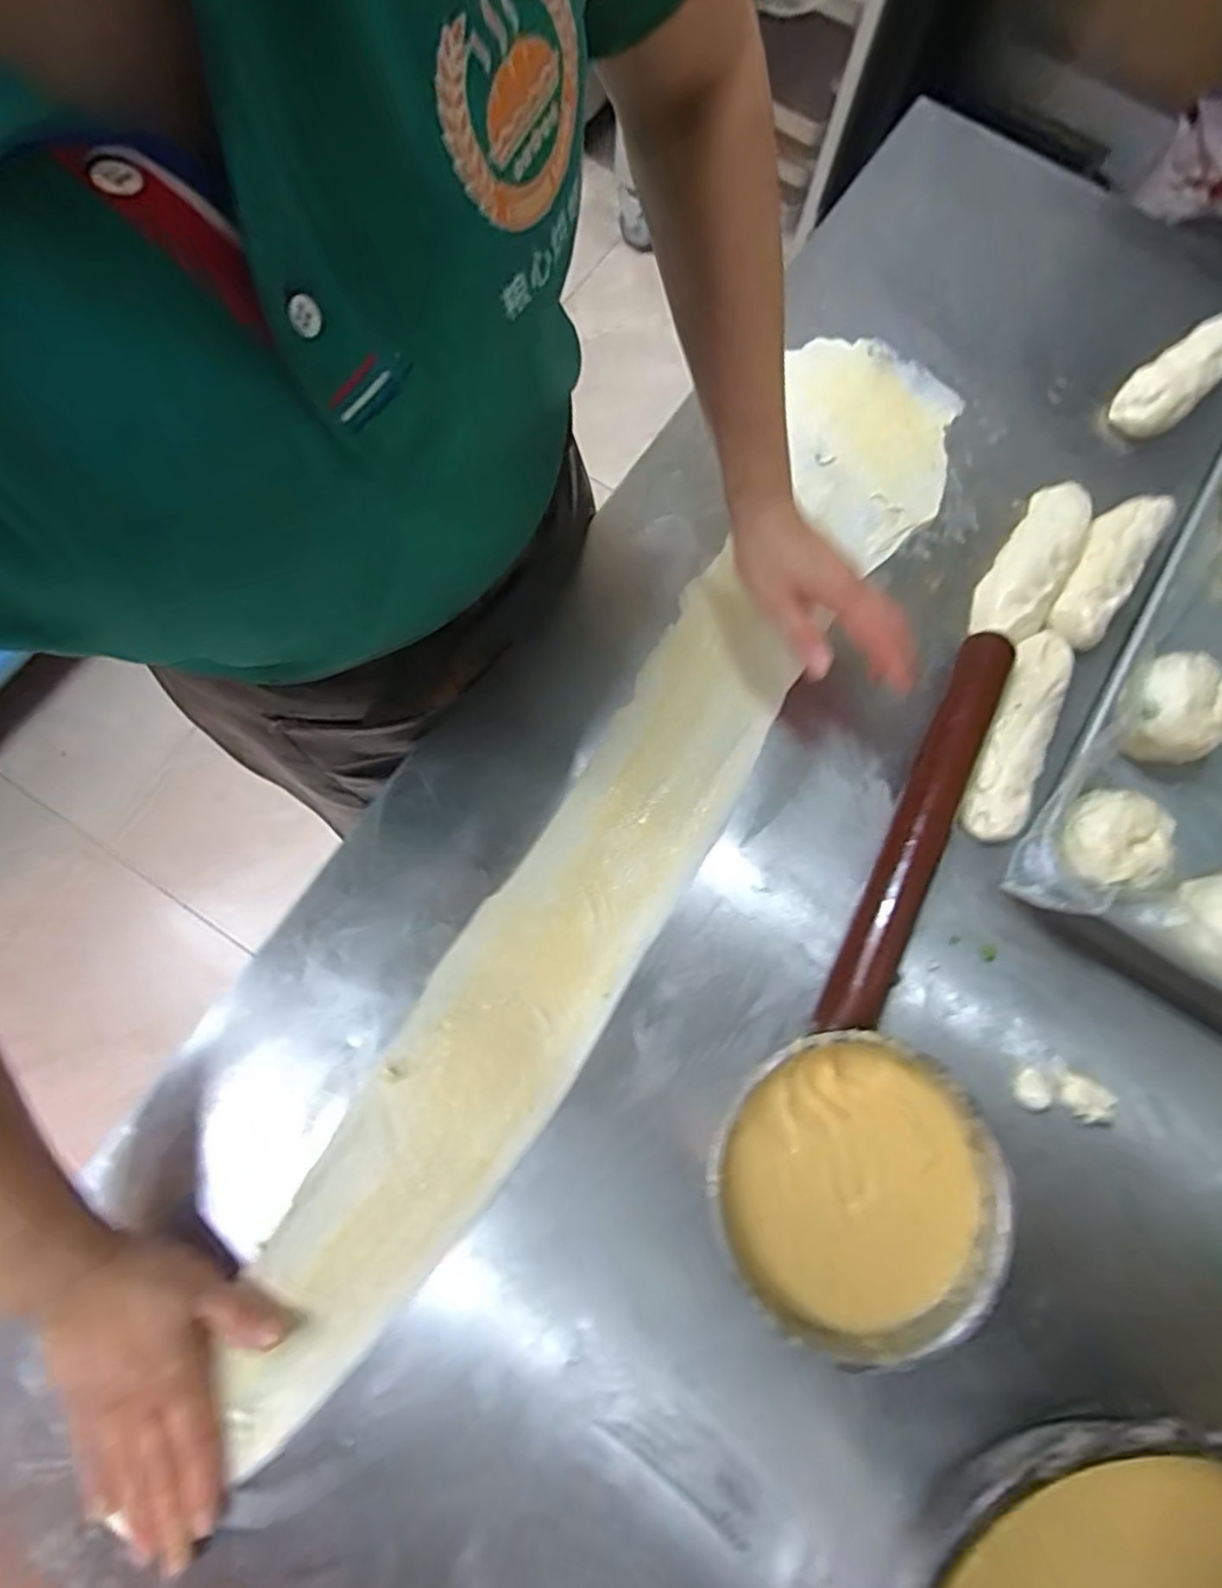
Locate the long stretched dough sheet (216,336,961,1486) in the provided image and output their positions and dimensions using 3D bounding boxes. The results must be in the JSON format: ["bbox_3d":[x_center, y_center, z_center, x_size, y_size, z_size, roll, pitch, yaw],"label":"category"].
[{"bbox_3d":[0.025,-0.005,0.510,0.127,0.012,0.885,31,76,6],"label":"long stretched dough sheet"}]

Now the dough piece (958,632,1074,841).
[{"bbox_3d":[0.303,-0.046,0.516,0.044,0.024,0.162,25,76,5],"label":"dough piece"}]

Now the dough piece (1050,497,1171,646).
[{"bbox_3d":[0.395,-0.181,0.550,0.049,0.025,0.150,34,77,7],"label":"dough piece"}]

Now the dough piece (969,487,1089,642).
[{"bbox_3d":[0.337,-0.184,0.552,0.054,0.025,0.155,30,77,6],"label":"dough piece"}]

